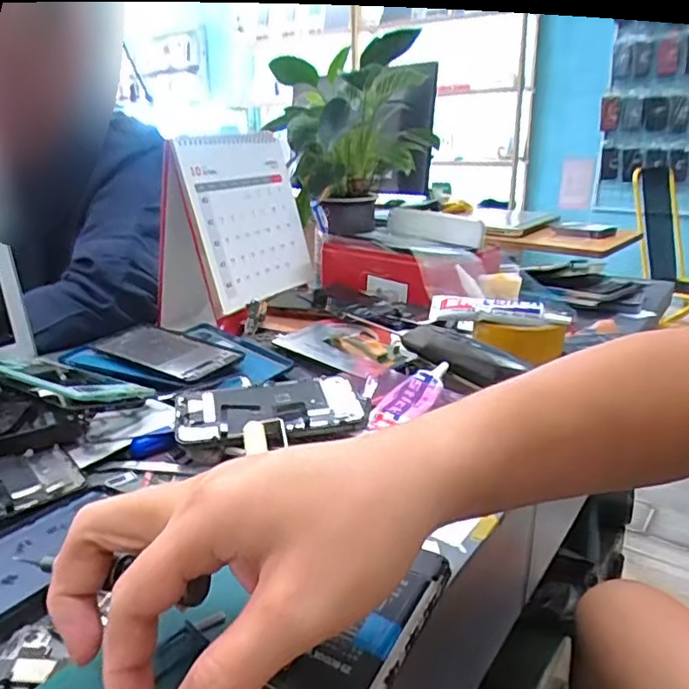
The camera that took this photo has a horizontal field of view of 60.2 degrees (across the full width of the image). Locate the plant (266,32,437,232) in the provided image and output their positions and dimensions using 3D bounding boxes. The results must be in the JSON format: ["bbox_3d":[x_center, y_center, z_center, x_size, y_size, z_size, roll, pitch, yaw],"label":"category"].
[{"bbox_3d":[0.020,-0.324,0.939,0.229,0.255,0.245,0,19,1],"label":"plant"}]

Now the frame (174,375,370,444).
[{"bbox_3d":[-0.058,0.047,0.472,0.145,0.015,0.074,-6,19,-15],"label":"frame"}]

